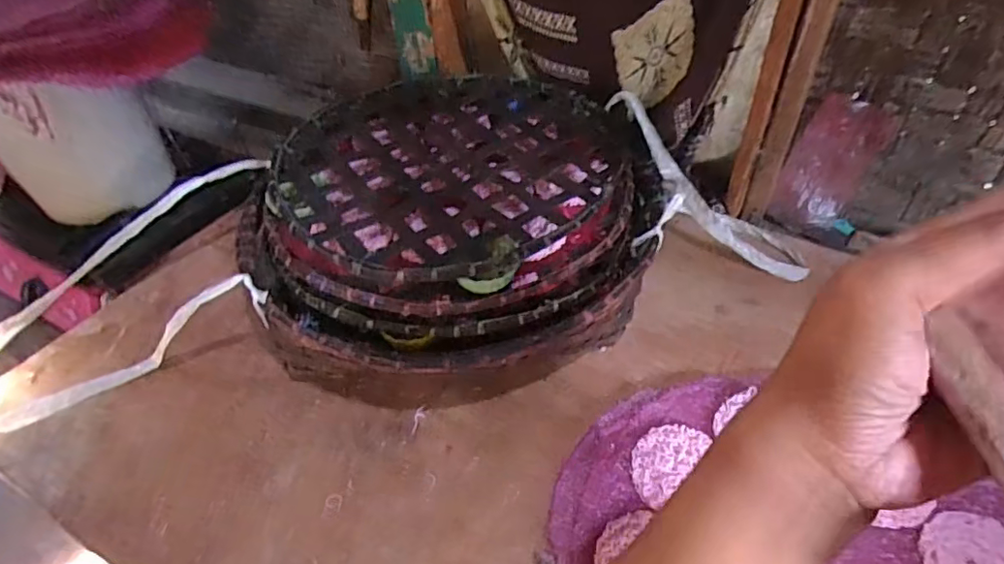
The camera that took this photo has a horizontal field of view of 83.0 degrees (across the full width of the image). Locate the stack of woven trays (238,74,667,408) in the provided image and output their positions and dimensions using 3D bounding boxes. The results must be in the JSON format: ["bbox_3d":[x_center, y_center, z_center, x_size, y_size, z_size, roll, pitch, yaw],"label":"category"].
[{"bbox_3d":[-0.047,-0.070,0.618,0.409,0.132,0.435,21,50,24],"label":"stack of woven trays"}]

